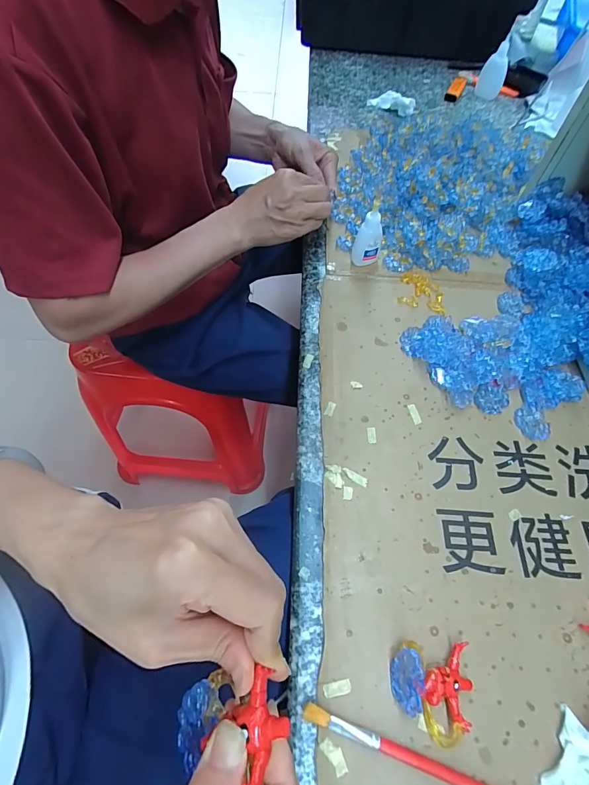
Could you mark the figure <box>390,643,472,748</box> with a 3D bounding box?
[{"bbox_3d":[0.093,0.199,0.256,0.053,0.023,0.054,1,60,-2],"label":"figure"}]

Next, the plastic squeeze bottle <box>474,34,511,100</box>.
[{"bbox_3d":[0.364,-0.589,0.700,0.045,0.083,0.045,20,62,10],"label":"plastic squeeze bottle"}]

